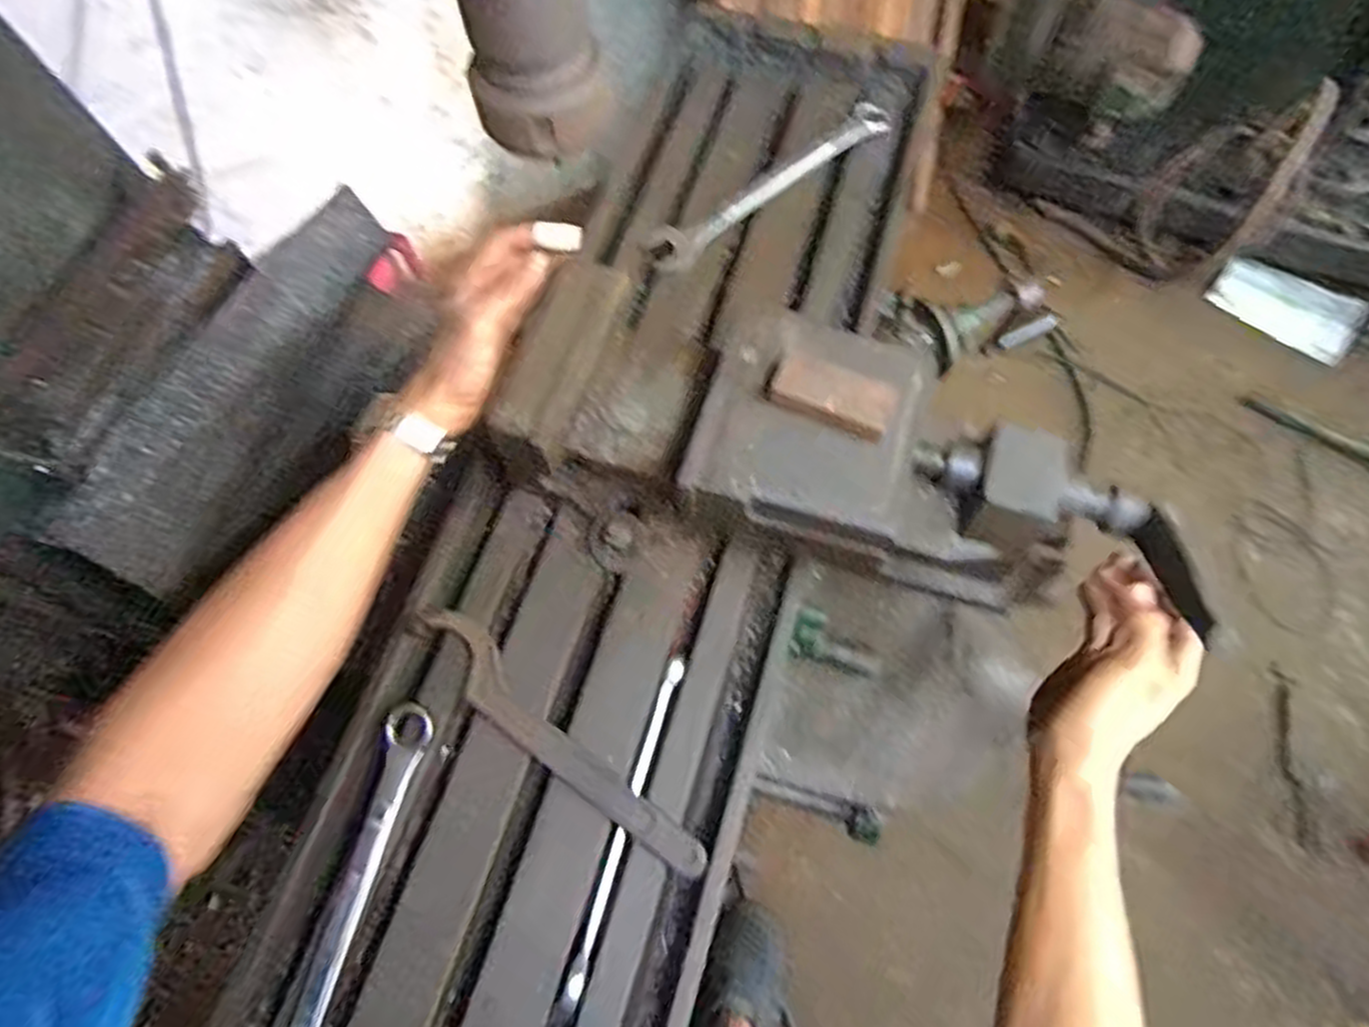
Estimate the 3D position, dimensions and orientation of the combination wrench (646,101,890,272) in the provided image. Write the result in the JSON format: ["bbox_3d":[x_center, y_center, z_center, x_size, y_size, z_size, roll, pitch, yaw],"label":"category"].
[{"bbox_3d":[0.077,-0.297,0.711,0.265,0.013,0.040,-37,70,-14],"label":"combination wrench"}]

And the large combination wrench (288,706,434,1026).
[{"bbox_3d":[-0.202,0.244,0.476,0.039,0.012,0.249,13,67,7],"label":"large combination wrench"}]

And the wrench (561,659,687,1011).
[{"bbox_3d":[-0.036,0.194,0.501,0.012,0.013,0.210,15,67,8],"label":"wrench"}]

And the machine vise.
[{"bbox_3d":[0.086,-0.036,0.520,0.401,0.107,0.152,20,68,8],"label":"machine vise"}]

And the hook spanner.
[{"bbox_3d":[-0.087,0.147,0.523,0.248,0.012,0.037,37,72,16],"label":"hook spanner"}]

